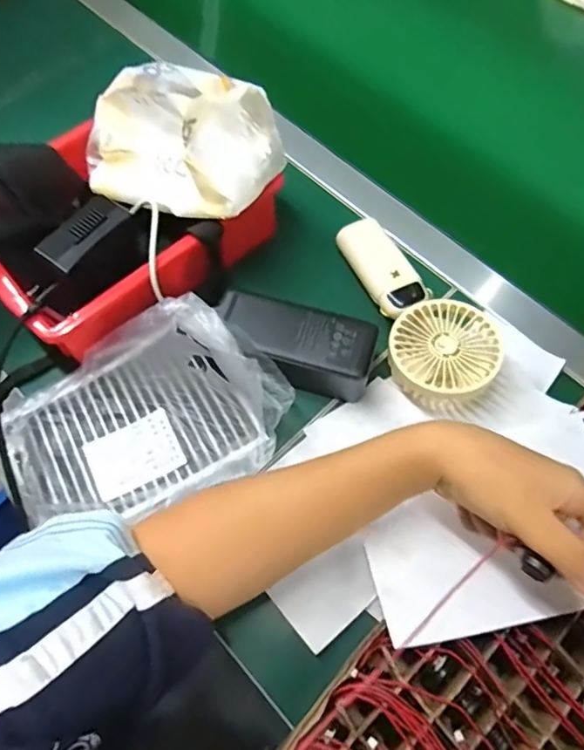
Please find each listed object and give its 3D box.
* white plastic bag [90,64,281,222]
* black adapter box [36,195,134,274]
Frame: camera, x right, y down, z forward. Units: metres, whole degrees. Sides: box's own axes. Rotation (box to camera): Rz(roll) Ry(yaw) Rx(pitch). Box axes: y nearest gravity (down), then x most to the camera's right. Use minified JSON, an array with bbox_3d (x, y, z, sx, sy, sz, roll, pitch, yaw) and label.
[{"bbox_3d":[-0.095,-0.192,0.436,0.168,0.093,0.105,28,68,12],"label":"white plastic bag"},{"bbox_3d":[-0.157,-0.108,0.400,0.029,0.013,0.073,29,68,12],"label":"black adapter box"}]

